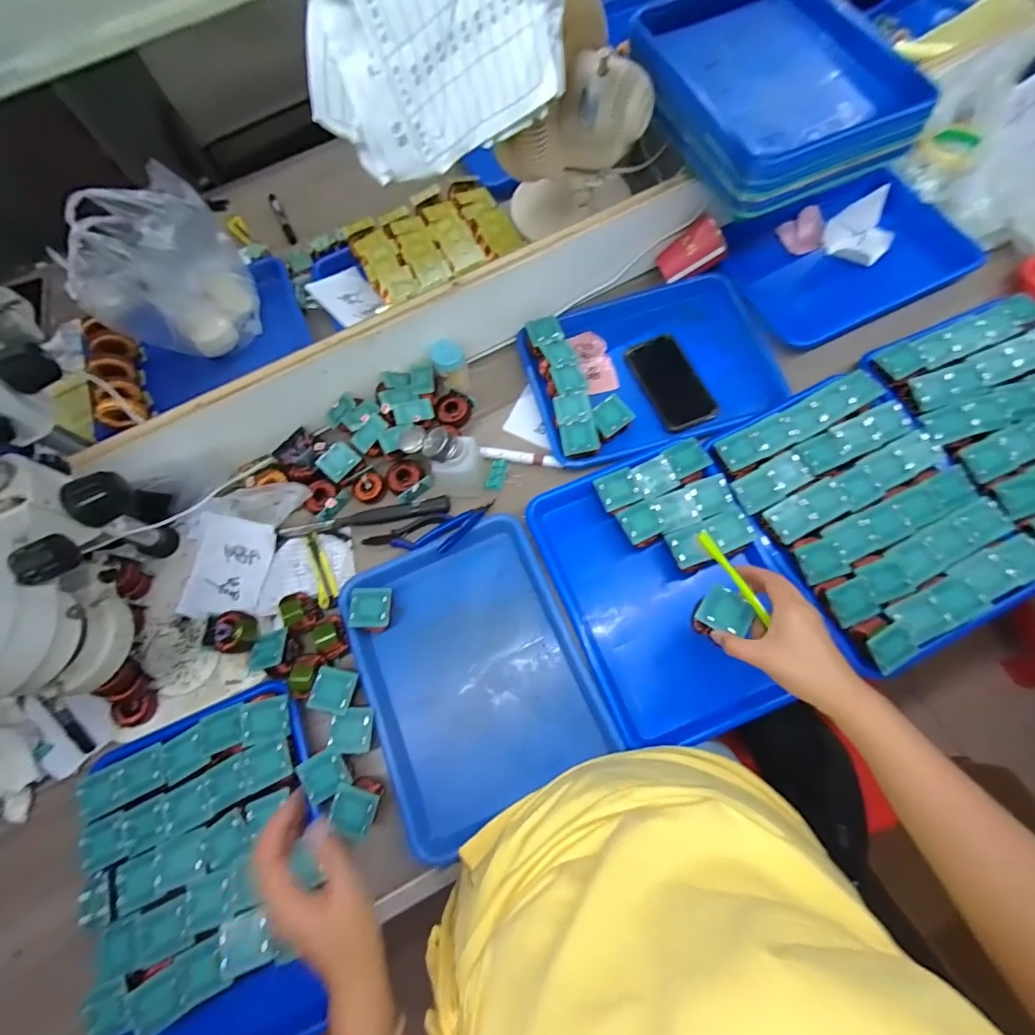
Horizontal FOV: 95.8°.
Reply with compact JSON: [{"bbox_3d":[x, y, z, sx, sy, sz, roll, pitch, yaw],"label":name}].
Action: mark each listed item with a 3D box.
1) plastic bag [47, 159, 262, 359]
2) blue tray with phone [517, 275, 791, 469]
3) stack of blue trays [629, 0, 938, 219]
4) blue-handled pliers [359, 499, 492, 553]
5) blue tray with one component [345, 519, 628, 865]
[{"bbox_3d":[-0.513,-0.355,0.675,0.199,0.175,0.174,-23,70,-3],"label":"plastic bag"},{"bbox_3d":[0.187,-0.218,0.670,0.335,0.066,0.266,-15,70,0],"label":"blue tray with phone"},{"bbox_3d":[0.333,-0.564,0.609,0.282,0.057,0.323,-23,70,-3],"label":"stack of blue trays"},{"bbox_3d":[-0.114,0.019,0.603,0.170,0.018,0.053,-14,70,0],"label":"blue-handled pliers"},{"bbox_3d":[-0.054,0.175,0.548,0.244,0.031,0.320,-23,70,-3],"label":"blue tray with one component"}]

